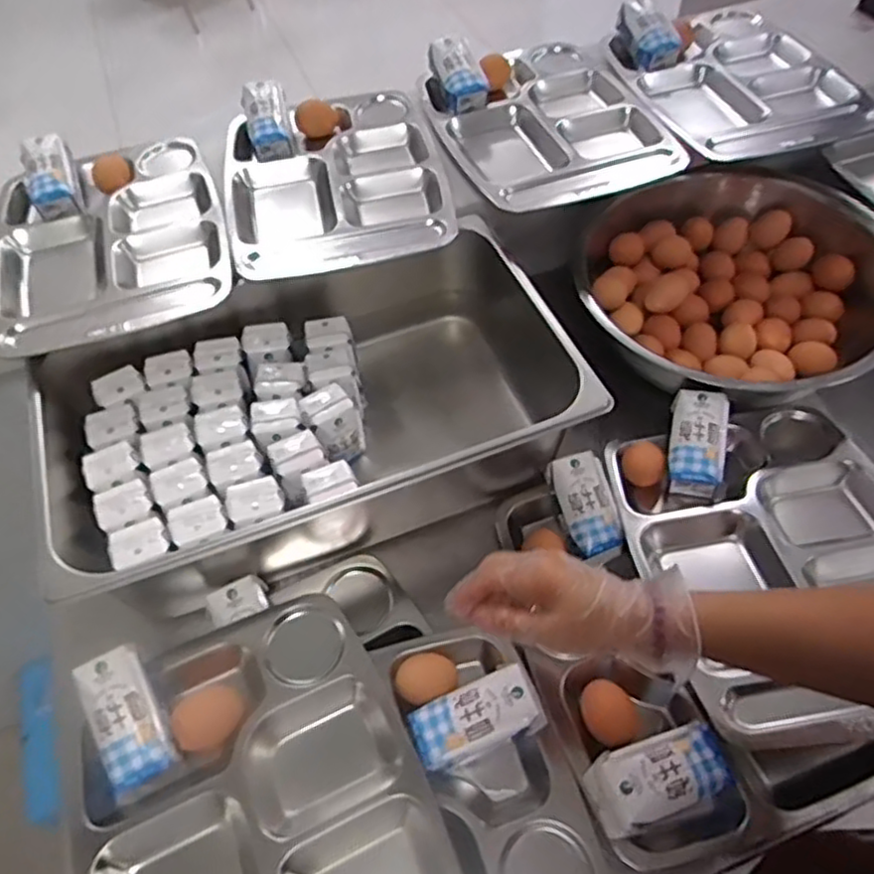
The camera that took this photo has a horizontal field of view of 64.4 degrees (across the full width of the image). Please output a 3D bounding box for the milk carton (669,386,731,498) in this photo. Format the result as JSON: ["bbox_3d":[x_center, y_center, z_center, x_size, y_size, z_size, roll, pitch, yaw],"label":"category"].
[{"bbox_3d":[0.265,0.003,0.704,0.054,0.037,0.108,7,81,9],"label":"milk carton"}]

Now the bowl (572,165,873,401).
[{"bbox_3d":[0.357,-0.173,0.837,0.352,0.099,0.356,-2,54,2],"label":"bowl"}]

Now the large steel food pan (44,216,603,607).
[{"bbox_3d":[-0.126,-0.035,0.751,0.522,0.134,0.329,-20,55,-10],"label":"large steel food pan"}]

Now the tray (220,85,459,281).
[{"bbox_3d":[-0.122,-0.296,0.823,0.257,0.043,0.333,-14,55,-6],"label":"tray"}]

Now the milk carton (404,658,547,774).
[{"bbox_3d":[0.034,0.232,0.571,0.105,0.050,0.054,-18,55,-10],"label":"milk carton"}]

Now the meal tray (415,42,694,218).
[{"bbox_3d":[0.137,-0.390,0.889,0.259,0.048,0.333,-18,56,-7],"label":"meal tray"}]

